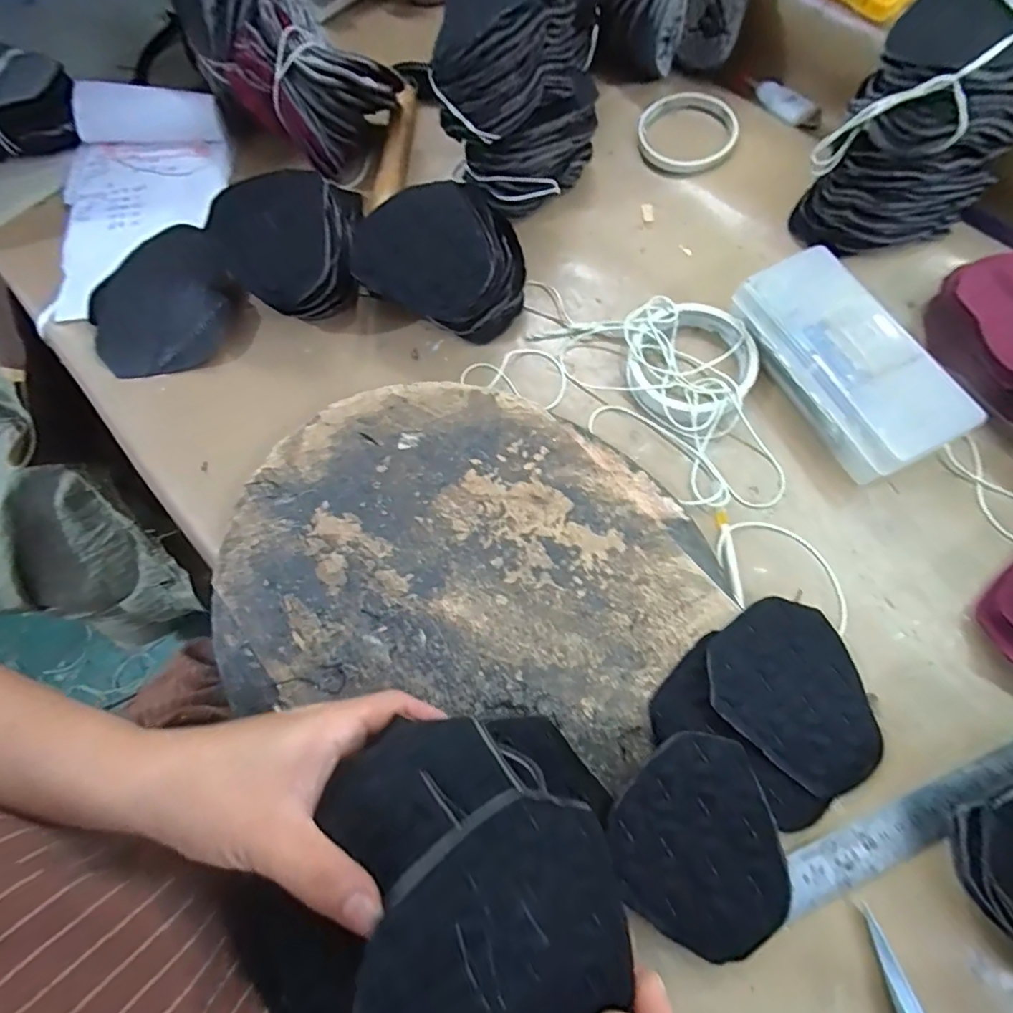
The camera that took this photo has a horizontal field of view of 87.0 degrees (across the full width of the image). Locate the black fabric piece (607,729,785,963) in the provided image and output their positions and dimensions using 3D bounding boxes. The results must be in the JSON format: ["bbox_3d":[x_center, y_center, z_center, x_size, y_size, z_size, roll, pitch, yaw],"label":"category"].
[{"bbox_3d":[0.101,0.180,0.275,0.089,0.008,0.108,-23,88,-17],"label":"black fabric piece"}]

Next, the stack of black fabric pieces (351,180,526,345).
[{"bbox_3d":[-0.052,-0.185,0.411,0.127,0.063,0.104,-9,69,-2],"label":"stack of black fabric pieces"}]

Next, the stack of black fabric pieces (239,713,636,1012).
[{"bbox_3d":[-0.019,0.147,0.199,0.130,0.053,0.127,-36,72,-11],"label":"stack of black fabric pieces"}]

